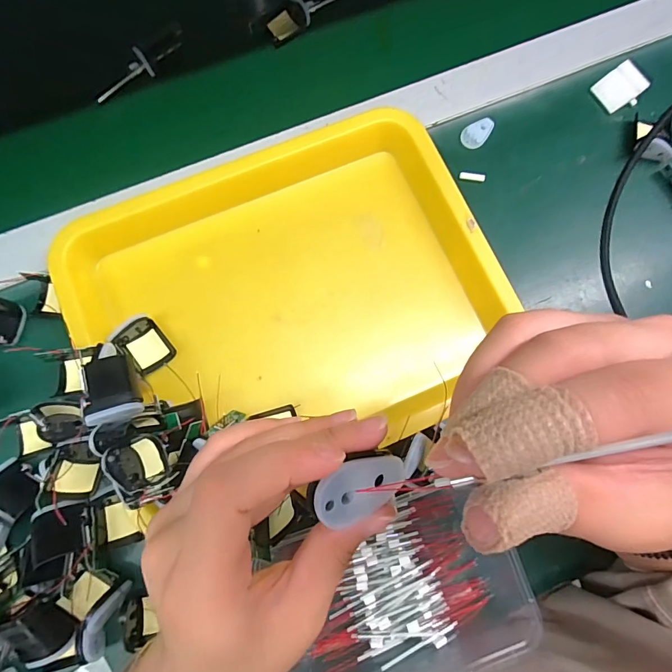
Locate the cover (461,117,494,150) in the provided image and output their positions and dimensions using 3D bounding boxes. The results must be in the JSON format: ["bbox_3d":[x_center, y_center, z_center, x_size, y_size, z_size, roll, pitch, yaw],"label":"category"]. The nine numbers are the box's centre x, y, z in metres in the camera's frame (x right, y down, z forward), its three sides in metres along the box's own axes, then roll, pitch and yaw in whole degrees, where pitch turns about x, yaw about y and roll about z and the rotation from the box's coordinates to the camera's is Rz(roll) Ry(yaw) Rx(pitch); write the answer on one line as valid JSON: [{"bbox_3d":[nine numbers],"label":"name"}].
[{"bbox_3d":[0.134,-0.193,0.388,0.022,0.006,0.034,41,81,6],"label":"cover"}]

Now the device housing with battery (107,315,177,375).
[{"bbox_3d":[-0.154,0.006,0.329,0.032,0.020,0.042,-42,83,-8],"label":"device housing with battery"}]

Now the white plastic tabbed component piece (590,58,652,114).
[{"bbox_3d":[0.275,-0.239,0.395,0.039,0.008,0.037,-35,86,21],"label":"white plastic tabbed component piece"}]

